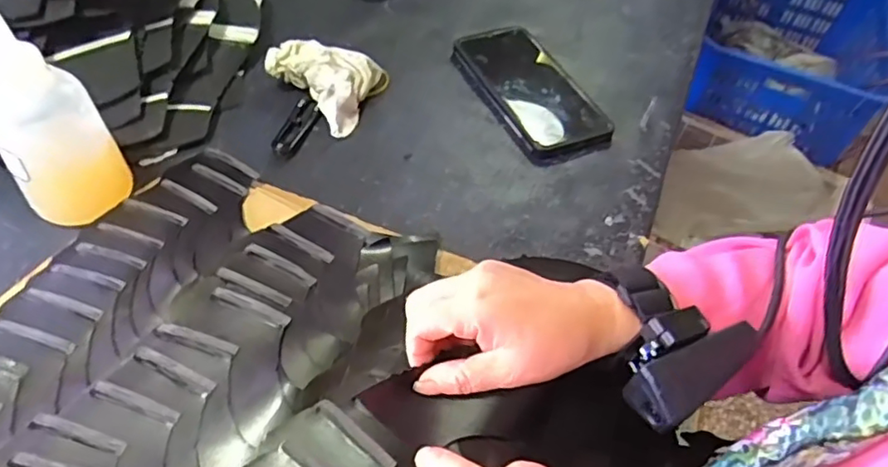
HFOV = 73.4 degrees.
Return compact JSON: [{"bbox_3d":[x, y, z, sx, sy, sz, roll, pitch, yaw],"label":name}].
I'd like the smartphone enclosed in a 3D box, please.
[{"bbox_3d":[0.077,-0.128,0.529,0.087,0.013,0.168,-17,56,-17],"label":"smartphone"}]

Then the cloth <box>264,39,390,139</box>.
[{"bbox_3d":[-0.104,-0.130,0.498,0.087,0.039,0.079,19,53,11],"label":"cloth"}]

